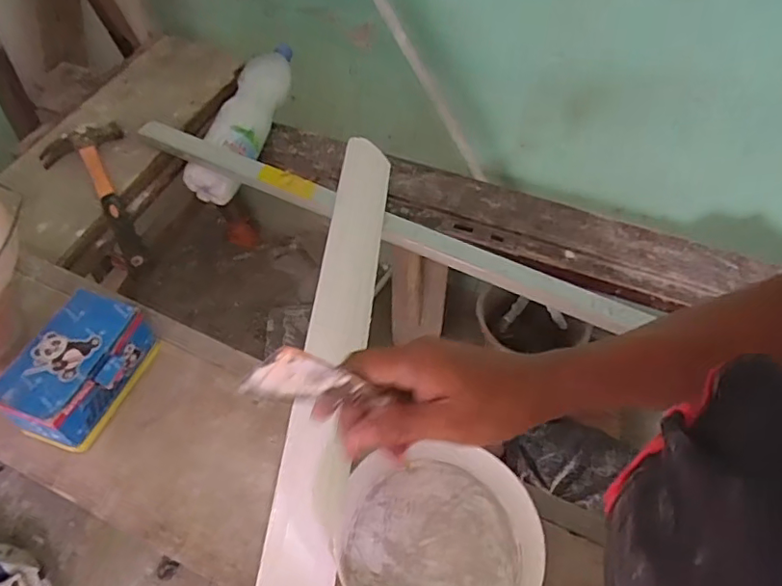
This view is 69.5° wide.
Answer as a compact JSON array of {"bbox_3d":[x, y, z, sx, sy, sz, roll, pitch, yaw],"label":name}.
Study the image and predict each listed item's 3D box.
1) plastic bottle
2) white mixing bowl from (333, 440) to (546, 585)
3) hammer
[{"bbox_3d":[-0.241,-0.302,0.978,0.099,0.090,0.327,15,56,9],"label":"plastic bottle"},{"bbox_3d":[0.039,0.222,0.514,0.181,0.050,0.179,1,55,-1],"label":"white mixing bowl"},{"bbox_3d":[-0.404,-0.144,0.806,0.115,0.029,0.285,-29,60,-20],"label":"hammer"}]

